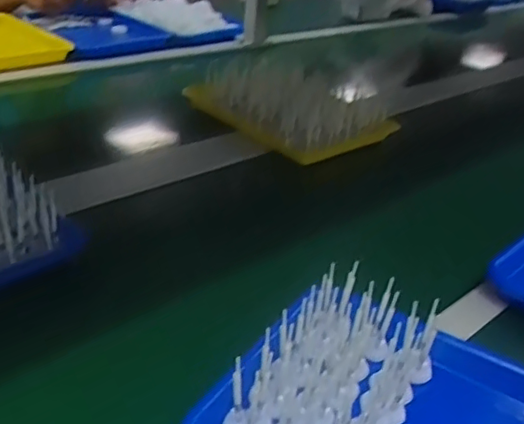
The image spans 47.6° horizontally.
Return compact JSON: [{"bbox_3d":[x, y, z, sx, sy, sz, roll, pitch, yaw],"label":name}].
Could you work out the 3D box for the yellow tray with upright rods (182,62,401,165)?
[{"bbox_3d":[0.050,-0.195,1.040,0.317,0.074,0.208,30,39,35],"label":"yellow tray with upright rods"}]

